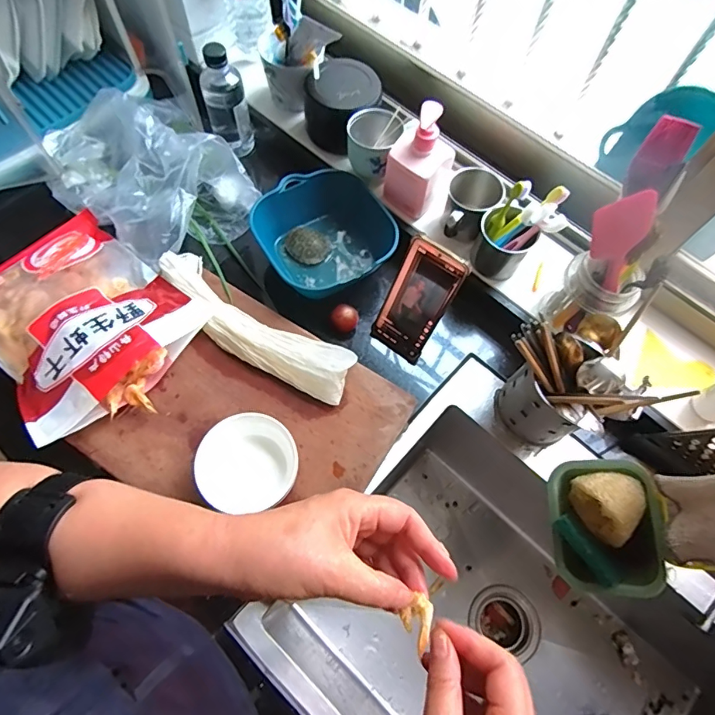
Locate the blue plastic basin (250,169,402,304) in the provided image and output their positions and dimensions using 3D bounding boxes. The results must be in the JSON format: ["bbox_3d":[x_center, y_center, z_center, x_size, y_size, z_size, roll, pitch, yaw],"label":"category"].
[{"bbox_3d":[-0.039,-0.176,0.675,0.179,0.089,0.181,-40,75,-17],"label":"blue plastic basin"}]

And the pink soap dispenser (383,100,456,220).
[{"bbox_3d":[0.085,-0.263,0.621,0.078,0.145,0.061,37,71,12],"label":"pink soap dispenser"}]

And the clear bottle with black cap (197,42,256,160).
[{"bbox_3d":[-0.202,-0.393,0.714,0.060,0.169,0.066,-18,70,-10],"label":"clear bottle with black cap"}]

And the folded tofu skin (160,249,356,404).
[{"bbox_3d":[-0.141,-0.044,0.605,0.307,0.040,0.088,33,70,10],"label":"folded tofu skin"}]

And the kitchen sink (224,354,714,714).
[{"bbox_3d":[0.246,0.407,0.633,0.538,0.259,0.459,40,71,13],"label":"kitchen sink"}]

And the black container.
[{"bbox_3d":[-0.024,-0.374,0.695,0.105,0.078,0.109,1,67,-3],"label":"black container"}]

